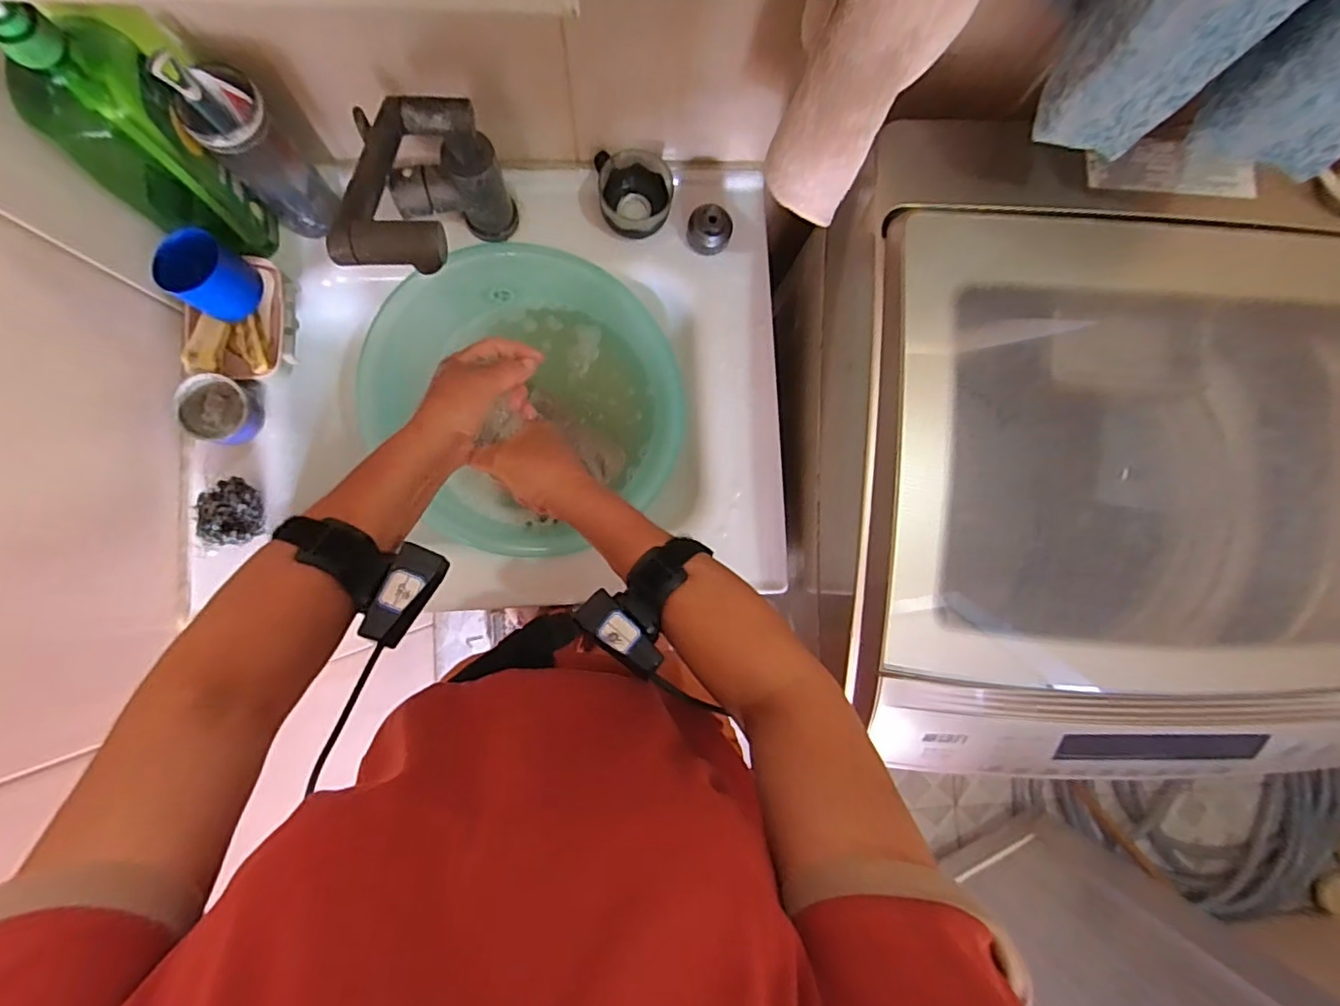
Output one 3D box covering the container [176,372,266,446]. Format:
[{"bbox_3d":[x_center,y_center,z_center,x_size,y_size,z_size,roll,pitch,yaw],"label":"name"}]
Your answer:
[{"bbox_3d":[-0.439,-0.091,0.589,0.058,0.061,0.062,0,86,-4],"label":"container"}]

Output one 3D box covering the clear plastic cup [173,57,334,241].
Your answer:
[{"bbox_3d":[-0.367,-0.316,0.528,0.068,0.128,0.067,45,84,0],"label":"clear plastic cup"}]

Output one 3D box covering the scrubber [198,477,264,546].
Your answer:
[{"bbox_3d":[-0.429,0.009,0.583,0.056,0.038,0.065,-13,87,-5],"label":"scrubber"}]

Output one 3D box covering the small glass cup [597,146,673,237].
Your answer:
[{"bbox_3d":[-0.039,-0.328,0.633,0.081,0.052,0.074,0,86,-4],"label":"small glass cup"}]

